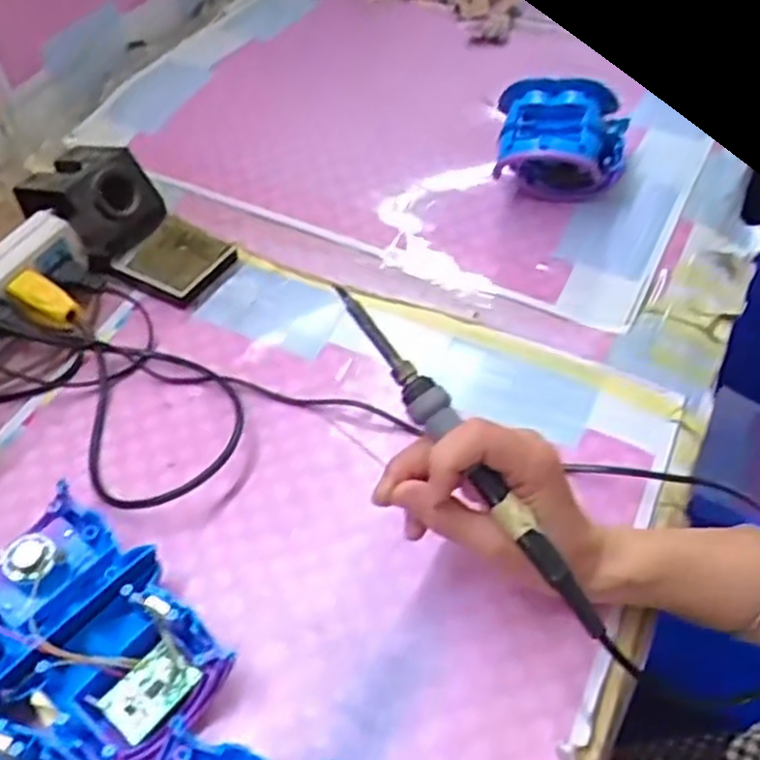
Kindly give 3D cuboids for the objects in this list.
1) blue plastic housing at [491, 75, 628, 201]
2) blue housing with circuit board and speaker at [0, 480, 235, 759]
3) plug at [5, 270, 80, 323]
[{"bbox_3d":[0.148,-0.192,0.628,0.108,0.076,0.092,0,48,4],"label":"blue plastic housing"},{"bbox_3d":[-0.152,0.128,0.400,0.085,0.038,0.146,-37,58,-26],"label":"blue housing with circuit board and speaker"},{"bbox_3d":[-0.238,-0.059,0.543,0.054,0.016,0.021,32,55,5],"label":"plug"}]

